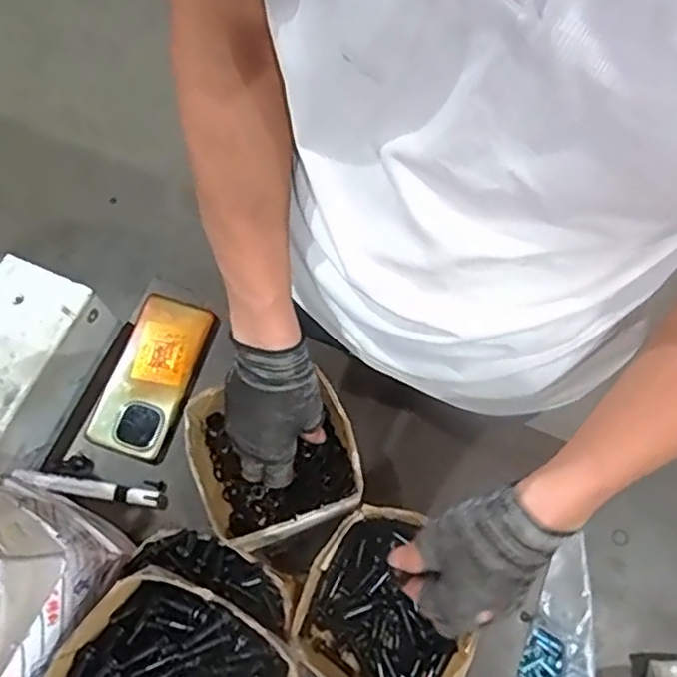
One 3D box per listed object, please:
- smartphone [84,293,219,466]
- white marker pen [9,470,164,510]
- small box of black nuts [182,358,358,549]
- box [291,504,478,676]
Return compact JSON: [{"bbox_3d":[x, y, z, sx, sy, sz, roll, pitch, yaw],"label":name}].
[{"bbox_3d":[-0.189,0.037,0.669,0.083,0.012,0.165,17,71,6],"label":"smartphone"},{"bbox_3d":[-0.236,0.142,0.624,0.146,0.017,0.016,9,70,3],"label":"white marker pen"},{"bbox_3d":[-0.059,0.110,0.608,0.143,0.075,0.136,-17,71,-6],"label":"small box of black nuts"},{"bbox_3d":[0.043,0.233,0.567,0.140,0.070,0.145,29,73,10],"label":"box"}]

